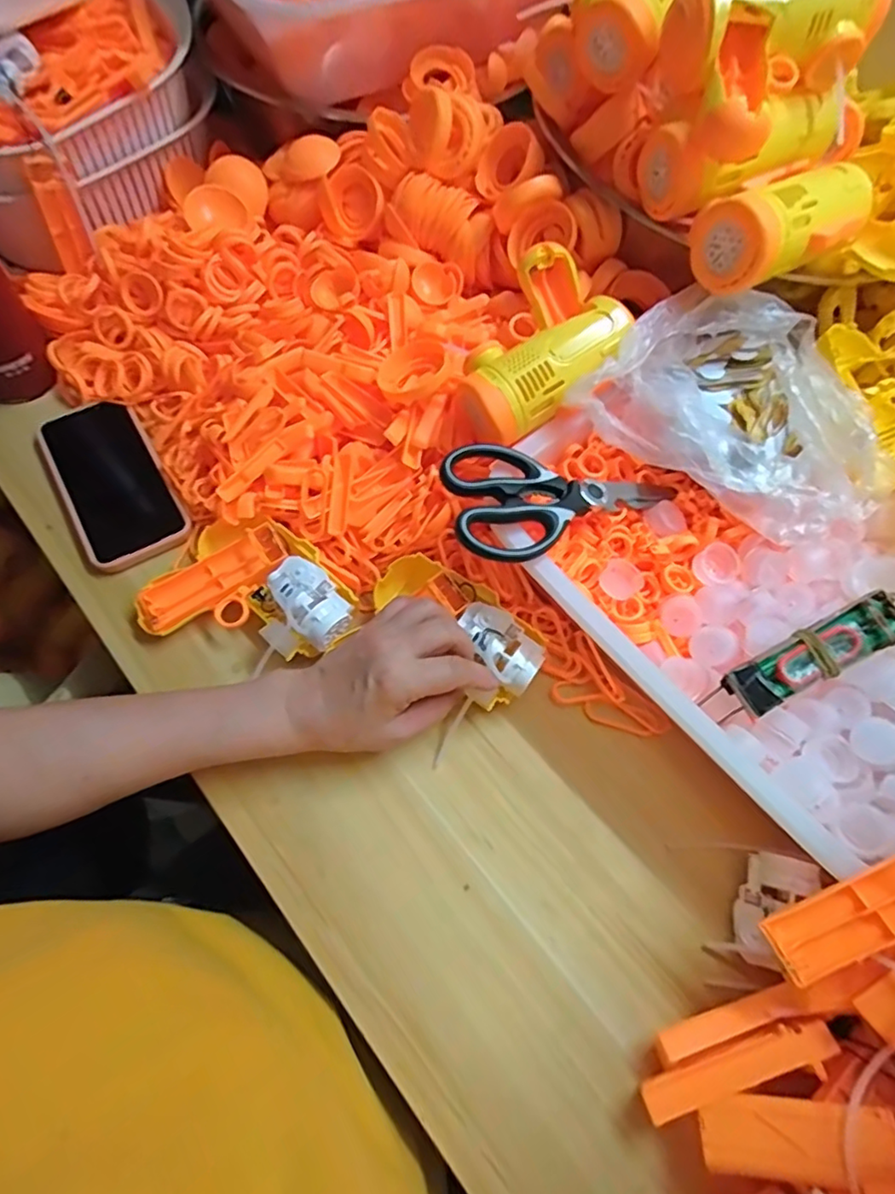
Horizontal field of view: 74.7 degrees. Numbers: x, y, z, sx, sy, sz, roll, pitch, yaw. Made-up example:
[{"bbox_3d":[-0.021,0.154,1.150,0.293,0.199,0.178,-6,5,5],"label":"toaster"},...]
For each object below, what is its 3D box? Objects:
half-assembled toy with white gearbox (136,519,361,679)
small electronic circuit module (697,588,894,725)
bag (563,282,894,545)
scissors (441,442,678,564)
[{"bbox_3d":[-0.147,0.003,0.435,0.133,0.033,0.116,38,68,13],"label":"half-assembled toy with white gearbox"},{"bbox_3d":[0.231,0.039,0.373,0.133,0.023,0.032,-31,69,6],"label":"small electronic circuit module"},{"bbox_3d":[0.214,-0.128,0.422,0.202,0.076,0.134,35,68,12],"label":"bag"},{"bbox_3d":[0.087,-0.072,0.415,0.187,0.021,0.085,-10,65,-26],"label":"scissors"}]

